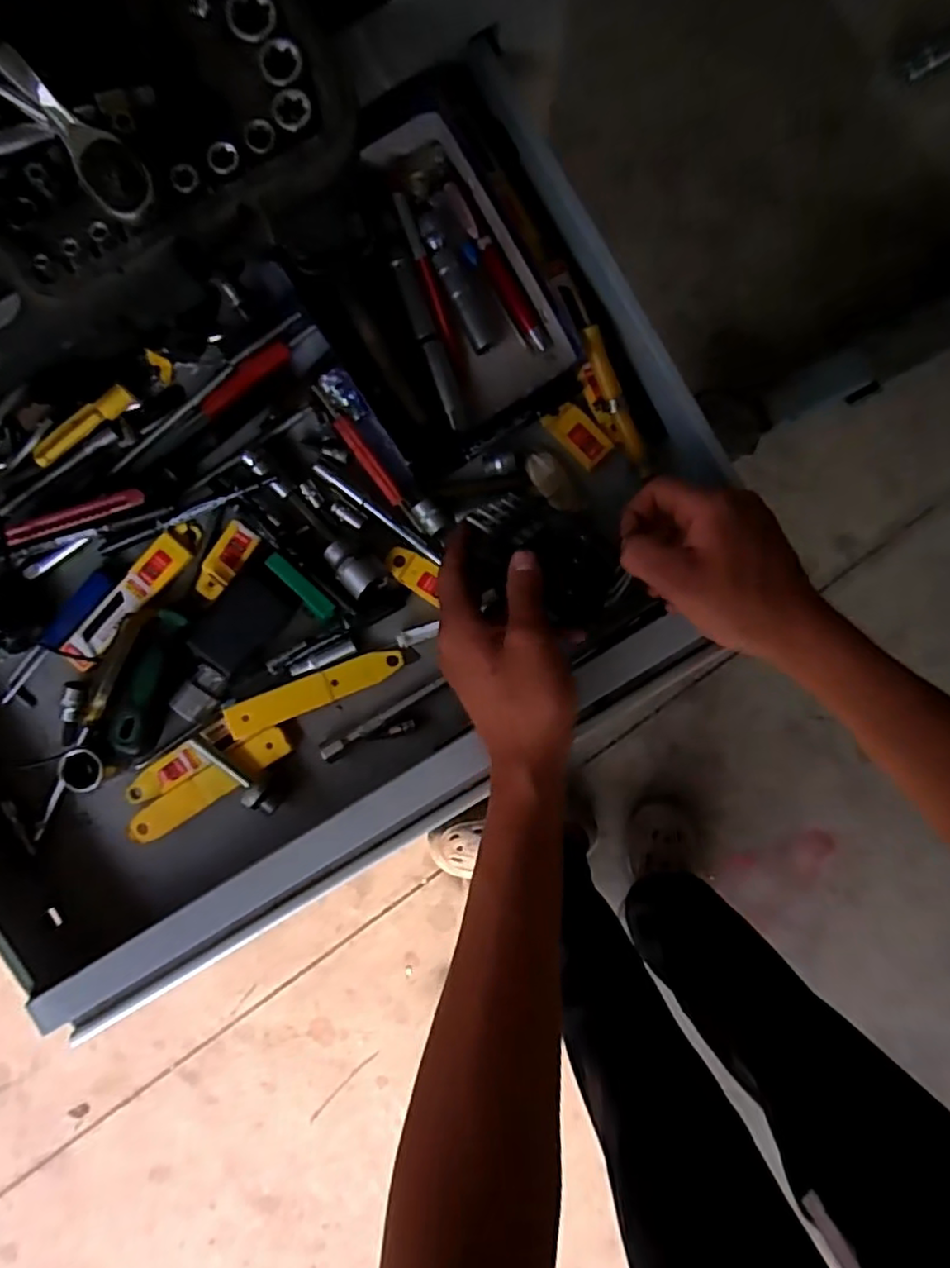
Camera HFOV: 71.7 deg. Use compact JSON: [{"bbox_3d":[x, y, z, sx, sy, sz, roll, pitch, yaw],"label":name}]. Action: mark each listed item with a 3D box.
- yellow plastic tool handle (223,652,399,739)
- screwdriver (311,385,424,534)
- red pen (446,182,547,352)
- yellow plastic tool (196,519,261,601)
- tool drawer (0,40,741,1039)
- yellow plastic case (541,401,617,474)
[{"bbox_3d":[-0.113,0.042,0.469,0.128,0.005,0.025,-22,103,-6],"label":"yellow plastic tool handle"},{"bbox_3d":[-0.076,-0.124,0.467,0.010,0.009,0.123,-36,92,1],"label":"screwdriver"},{"bbox_3d":[0.016,-0.253,0.455,0.014,0.012,0.123,-31,92,1],"label":"red pen"},{"bbox_3d":[-0.178,-0.052,0.470,0.027,0.009,0.059,31,92,-2],"label":"yellow plastic tool"},{"bbox_3d":[-0.139,-0.055,0.448,0.578,0.080,0.421,-31,92,1],"label":"tool drawer"},{"bbox_3d":[0.073,-0.141,0.466,0.025,0.008,0.049,-45,92,1],"label":"yellow plastic case"}]

